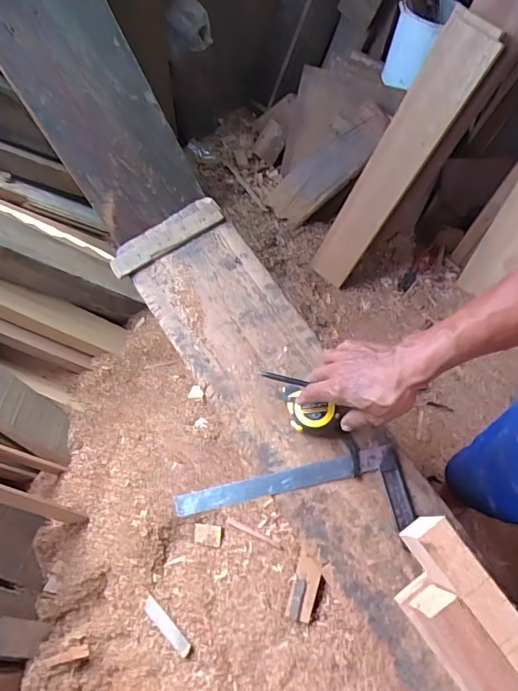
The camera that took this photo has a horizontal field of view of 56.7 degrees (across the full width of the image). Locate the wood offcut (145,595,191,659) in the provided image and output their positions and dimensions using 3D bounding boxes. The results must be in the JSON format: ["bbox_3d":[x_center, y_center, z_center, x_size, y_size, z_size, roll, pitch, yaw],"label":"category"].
[{"bbox_3d":[-0.150,0.453,0.778,0.113,0.008,0.022,32,72,34],"label":"wood offcut"}]

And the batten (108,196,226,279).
[{"bbox_3d":[-0.154,-0.181,0.787,0.198,0.011,0.053,-33,74,-11],"label":"batten"}]

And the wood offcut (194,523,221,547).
[{"bbox_3d":[-0.092,0.341,0.867,0.049,0.010,0.034,6,71,2],"label":"wood offcut"}]

